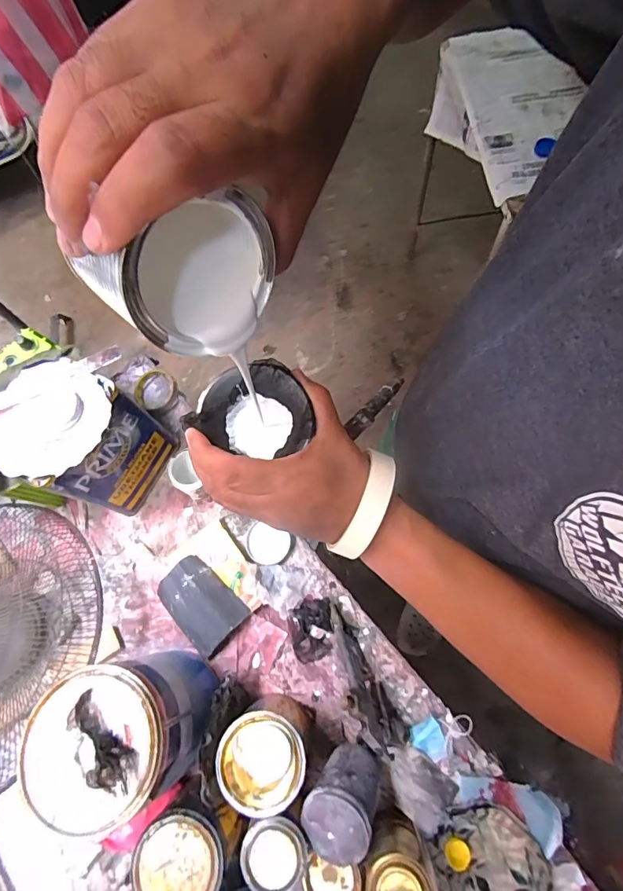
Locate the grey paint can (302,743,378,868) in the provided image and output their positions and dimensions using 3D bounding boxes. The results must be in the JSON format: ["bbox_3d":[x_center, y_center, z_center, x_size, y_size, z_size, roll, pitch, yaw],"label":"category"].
[{"bbox_3d":[0.043,0.434,0.552,0.081,0.120,0.078,7,92,20],"label":"grey paint can"}]

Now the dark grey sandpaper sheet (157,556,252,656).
[{"bbox_3d":[-0.179,0.249,0.706,0.137,0.027,0.093,40,75,16],"label":"dark grey sandpaper sheet"}]

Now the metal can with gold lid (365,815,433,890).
[{"bbox_3d":[0.097,0.505,0.526,0.069,0.112,0.071,-1,68,2],"label":"metal can with gold lid"}]

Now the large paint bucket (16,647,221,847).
[{"bbox_3d":[-0.224,0.357,0.561,0.168,0.200,0.163,-6,68,0],"label":"large paint bucket"}]

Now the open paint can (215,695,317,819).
[{"bbox_3d":[-0.057,0.399,0.586,0.103,0.137,0.106,-1,68,2],"label":"open paint can"}]

